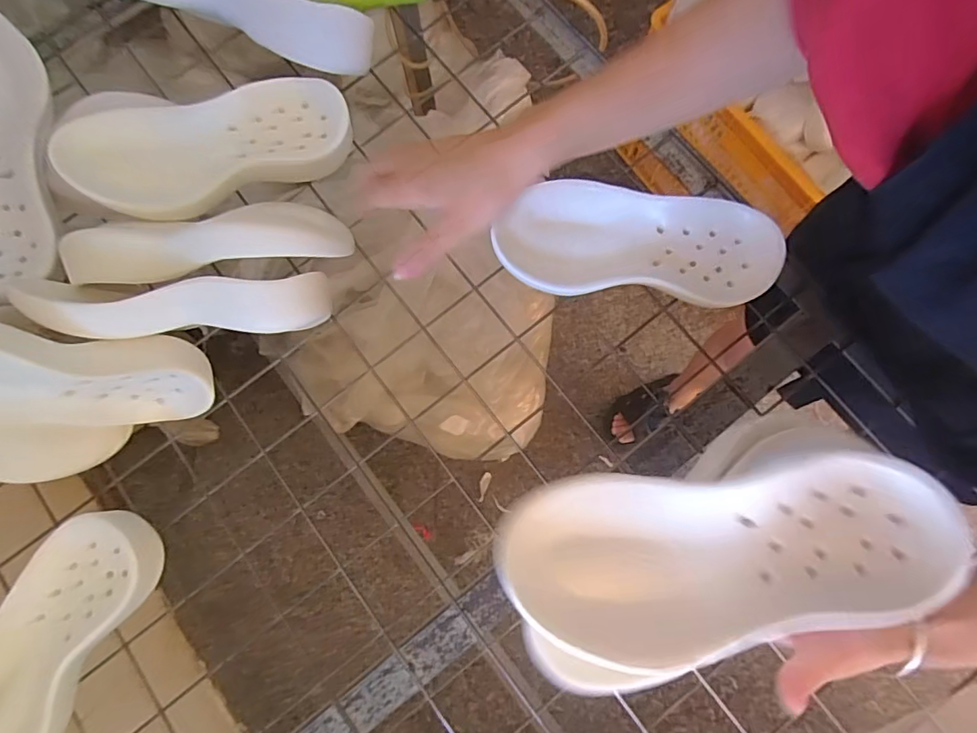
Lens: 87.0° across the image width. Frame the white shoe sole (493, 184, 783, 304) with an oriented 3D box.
[{"bbox_3d":[0.135,-0.118,0.479,0.249,0.034,0.104,6,79,3],"label":"white shoe sole"}]

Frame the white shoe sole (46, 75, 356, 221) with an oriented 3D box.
[{"bbox_3d":[-0.269,-0.223,0.508,0.258,0.060,0.115,-20,79,-2],"label":"white shoe sole"}]

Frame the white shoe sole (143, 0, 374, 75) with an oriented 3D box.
[{"bbox_3d":[-0.265,-0.363,0.510,0.300,0.067,0.059,18,80,5],"label":"white shoe sole"}]

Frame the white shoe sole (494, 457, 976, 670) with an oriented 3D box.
[{"bbox_3d":[0.138,0.113,0.310,0.254,0.037,0.100,-8,79,3],"label":"white shoe sole"}]

